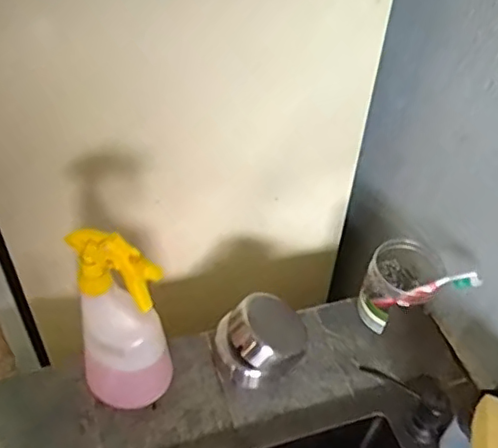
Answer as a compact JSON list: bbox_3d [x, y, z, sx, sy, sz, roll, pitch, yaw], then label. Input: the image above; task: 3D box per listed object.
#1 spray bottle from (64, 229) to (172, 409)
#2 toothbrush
[{"bbox_3d":[-0.133,0.105,0.609,0.092,0.259,0.067,-9,47,-13],"label":"spray bottle"},{"bbox_3d":[0.211,0.081,0.707,0.018,0.146,0.014,48,49,-12],"label":"toothbrush"}]

